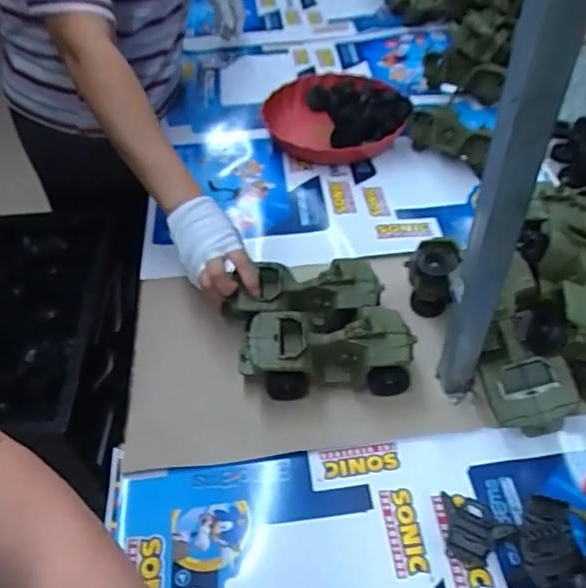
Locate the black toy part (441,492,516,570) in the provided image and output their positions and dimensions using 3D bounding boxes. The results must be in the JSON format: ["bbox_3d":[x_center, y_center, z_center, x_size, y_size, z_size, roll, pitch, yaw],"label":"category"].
[{"bbox_3d":[0.170,0.218,0.525,0.059,0.017,0.063,2,48,6],"label":"black toy part"}]

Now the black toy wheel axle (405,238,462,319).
[{"bbox_3d":[0.172,-0.022,0.705,0.063,0.072,0.062,10,49,13],"label":"black toy wheel axle"}]

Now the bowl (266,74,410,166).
[{"bbox_3d":[0.071,-0.302,0.974,0.224,0.071,0.202,-16,48,-10],"label":"bowl"}]

